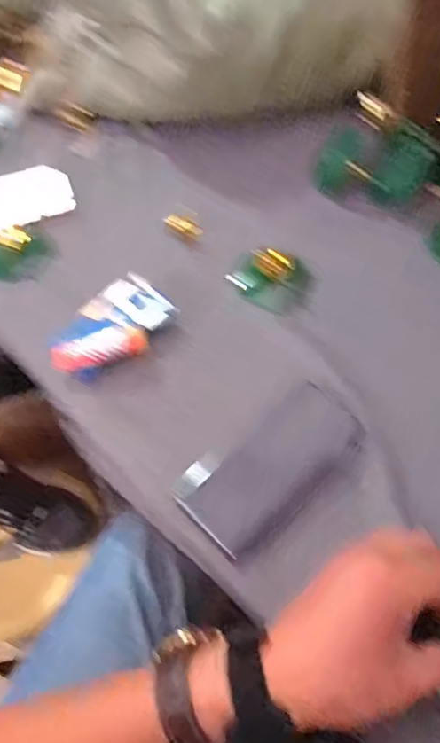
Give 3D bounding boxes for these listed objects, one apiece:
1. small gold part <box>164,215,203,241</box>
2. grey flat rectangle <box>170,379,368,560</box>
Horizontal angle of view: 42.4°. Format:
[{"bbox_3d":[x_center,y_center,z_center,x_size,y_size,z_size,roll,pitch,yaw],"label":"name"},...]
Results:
[{"bbox_3d":[-0.039,-0.154,0.605,0.040,0.011,0.015,24,59,-13],"label":"small gold part"},{"bbox_3d":[0.044,0.076,0.464,0.155,0.013,0.077,-35,62,-17],"label":"grey flat rectangle"}]

